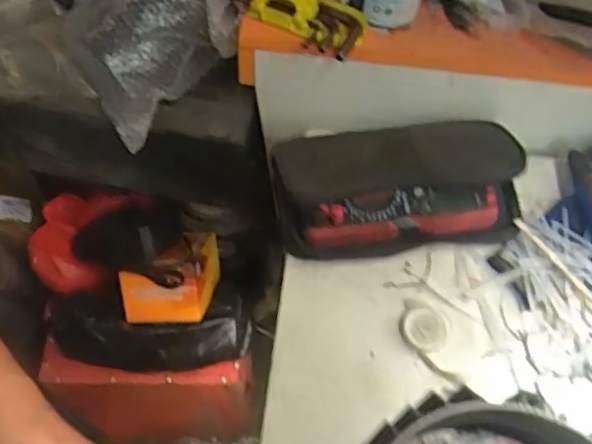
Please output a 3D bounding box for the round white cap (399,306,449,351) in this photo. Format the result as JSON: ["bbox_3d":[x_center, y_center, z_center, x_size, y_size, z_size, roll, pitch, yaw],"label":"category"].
[{"bbox_3d":[0.117,0.096,0.567,0.042,0.013,0.039,1,60,-1],"label":"round white cap"}]

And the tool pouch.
[{"bbox_3d":[0.097,-0.041,0.607,0.234,0.066,0.134,-7,60,-6],"label":"tool pouch"}]

